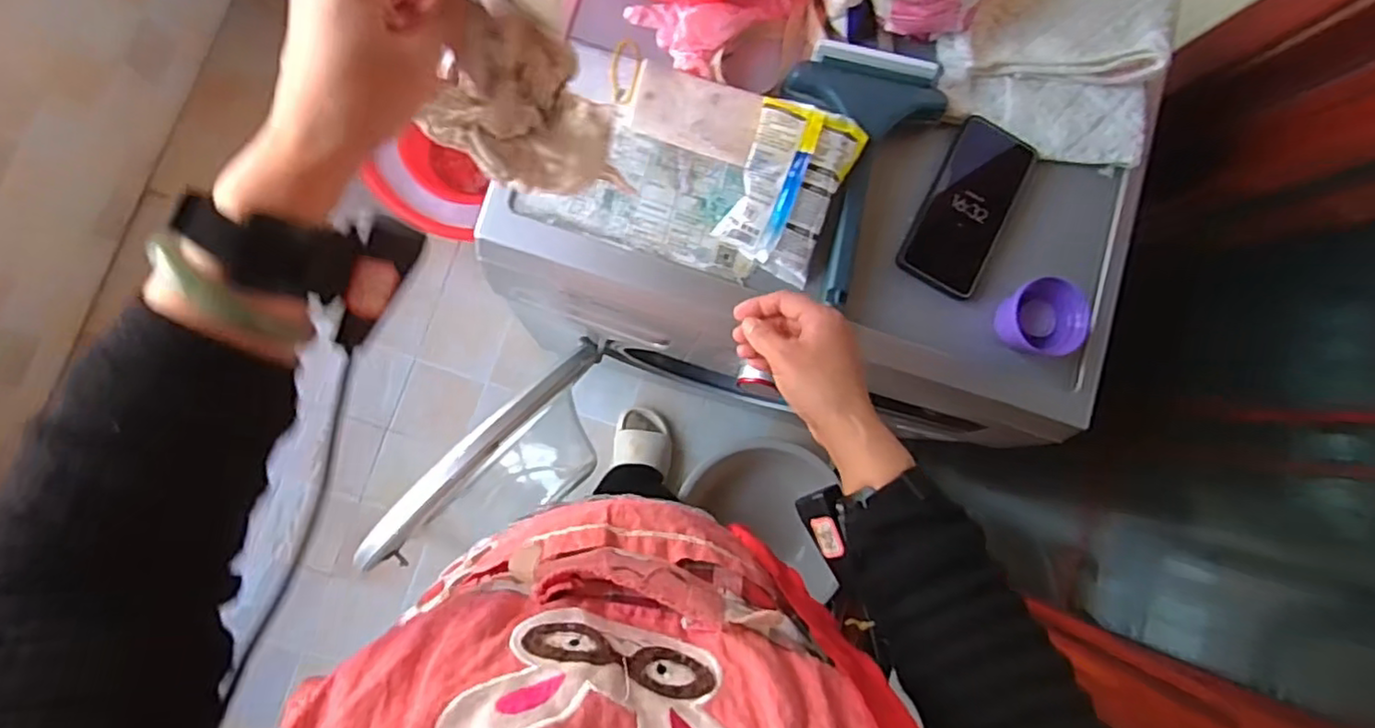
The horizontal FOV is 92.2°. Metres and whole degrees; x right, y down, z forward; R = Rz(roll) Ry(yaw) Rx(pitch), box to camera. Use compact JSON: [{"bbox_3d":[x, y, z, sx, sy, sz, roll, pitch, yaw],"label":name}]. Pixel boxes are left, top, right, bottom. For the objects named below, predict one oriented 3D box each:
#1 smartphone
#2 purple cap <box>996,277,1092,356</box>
[{"bbox_3d":[0.262,-0.149,0.616,0.080,0.018,0.164,26,86,1],"label":"smartphone"},{"bbox_3d":[0.313,-0.040,0.597,0.072,0.049,0.067,1,86,-8],"label":"purple cap"}]

